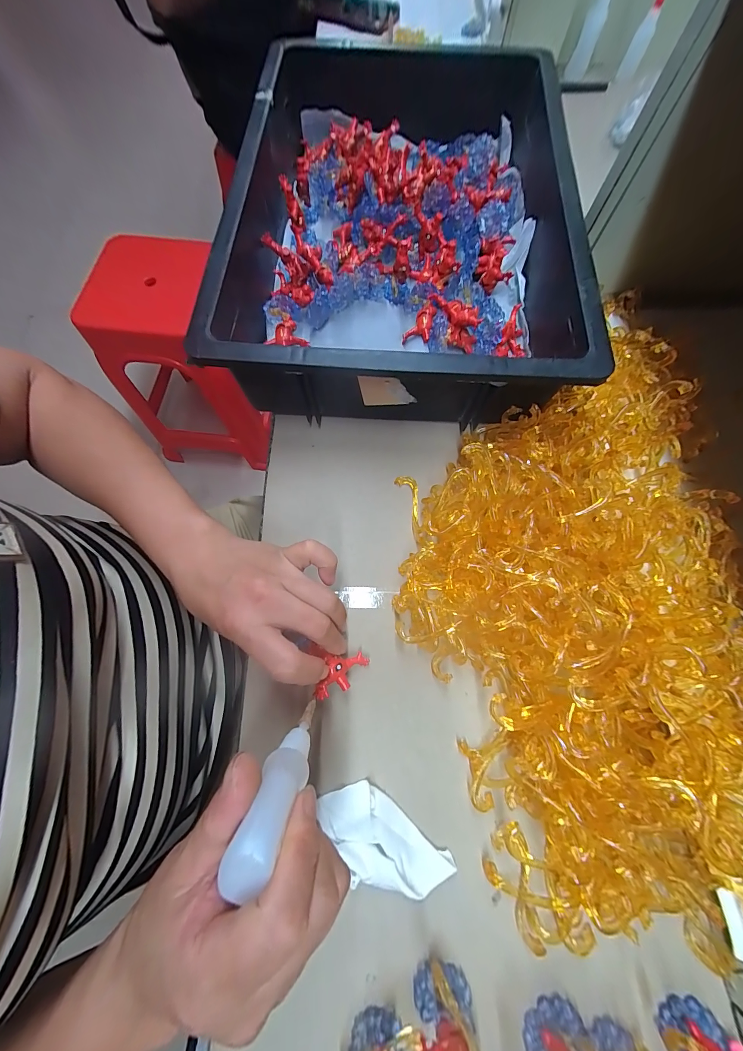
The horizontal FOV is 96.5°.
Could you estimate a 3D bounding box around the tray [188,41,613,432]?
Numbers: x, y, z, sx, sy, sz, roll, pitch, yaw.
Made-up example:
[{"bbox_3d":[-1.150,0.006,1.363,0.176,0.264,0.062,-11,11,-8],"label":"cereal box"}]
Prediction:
[{"bbox_3d":[0.024,-0.318,0.344,0.319,0.096,0.463,2,71,0],"label":"tray"}]

